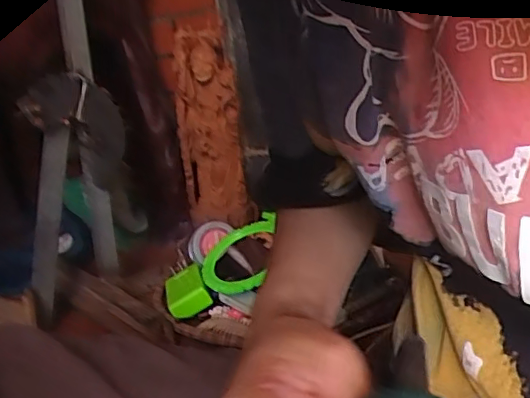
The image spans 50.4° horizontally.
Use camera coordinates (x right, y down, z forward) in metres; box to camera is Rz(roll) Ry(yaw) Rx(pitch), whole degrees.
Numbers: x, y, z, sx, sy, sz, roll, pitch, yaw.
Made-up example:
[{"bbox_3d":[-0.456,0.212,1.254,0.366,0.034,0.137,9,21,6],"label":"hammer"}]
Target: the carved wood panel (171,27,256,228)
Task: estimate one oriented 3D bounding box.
[{"bbox_3d":[-0.094,-0.110,0.921,0.100,0.303,0.047,-8,15,-1],"label":"carved wood panel"}]

